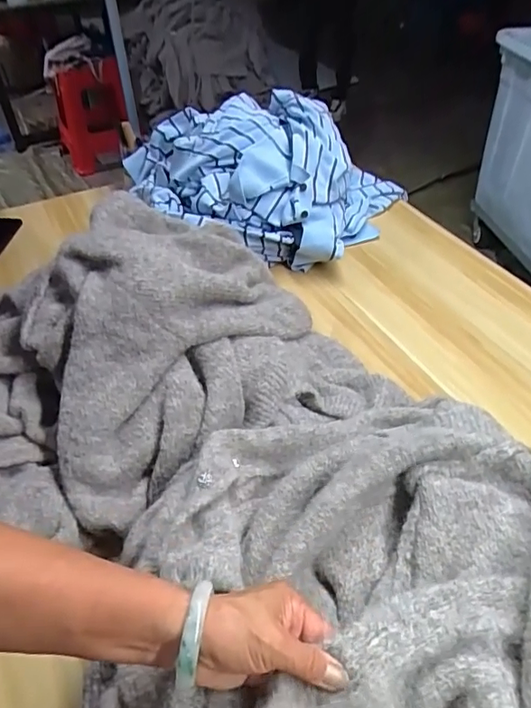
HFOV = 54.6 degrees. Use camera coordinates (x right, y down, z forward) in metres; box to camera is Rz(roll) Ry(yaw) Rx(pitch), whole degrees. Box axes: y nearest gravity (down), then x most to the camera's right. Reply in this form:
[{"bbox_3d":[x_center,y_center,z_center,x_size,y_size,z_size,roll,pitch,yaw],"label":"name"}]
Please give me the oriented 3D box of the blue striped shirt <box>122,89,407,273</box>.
[{"bbox_3d":[-0.010,-0.331,1.008,0.577,0.213,0.309,1,45,3],"label":"blue striped shirt"}]

